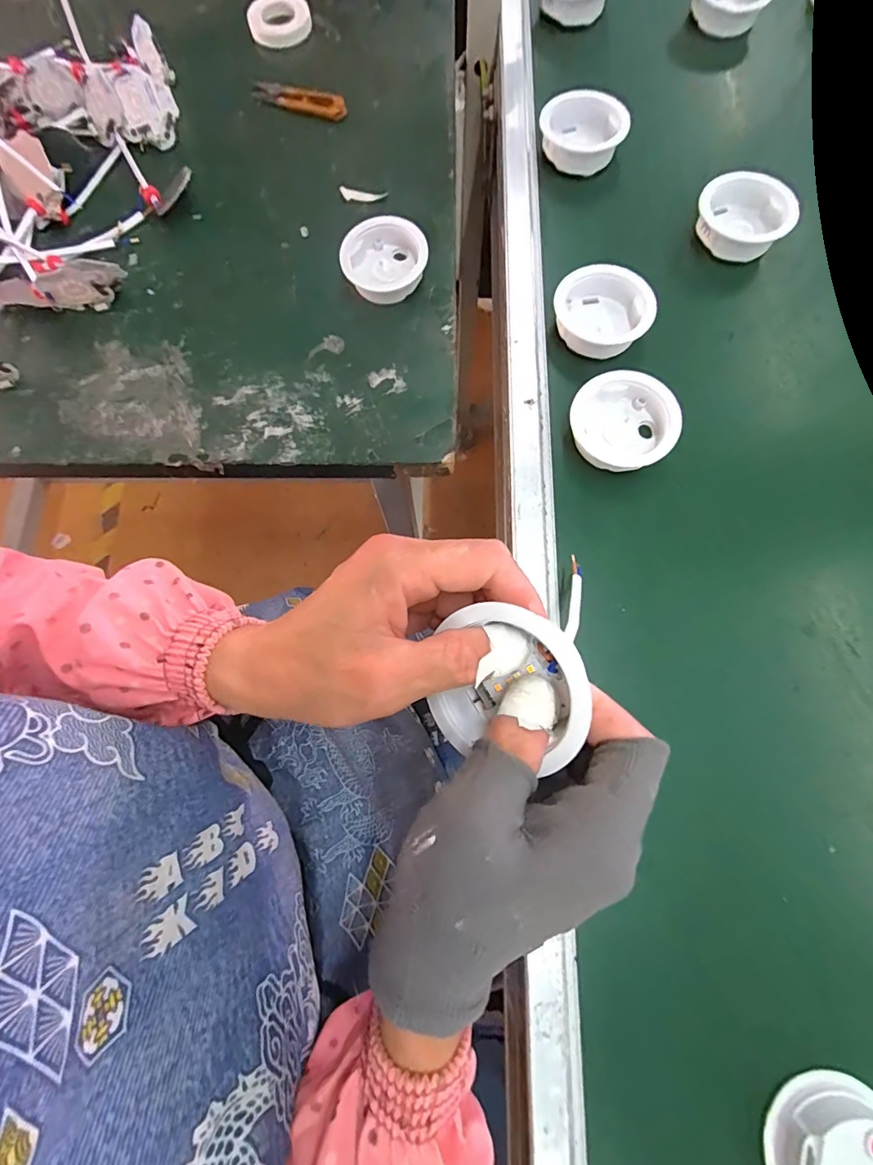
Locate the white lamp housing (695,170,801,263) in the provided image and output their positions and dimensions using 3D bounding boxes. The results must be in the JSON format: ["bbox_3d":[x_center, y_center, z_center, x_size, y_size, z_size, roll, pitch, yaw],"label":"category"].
[{"bbox_3d":[0.248,-0.295,0.374,0.070,0.029,0.066,0,76,0],"label":"white lamp housing"}]

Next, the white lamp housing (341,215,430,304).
[{"bbox_3d":[-0.046,-0.277,0.397,0.071,0.030,0.065,0,76,0],"label":"white lamp housing"}]

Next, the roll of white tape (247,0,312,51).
[{"bbox_3d":[-0.165,-0.589,0.483,0.064,0.016,0.064,0,76,0],"label":"roll of white tape"}]

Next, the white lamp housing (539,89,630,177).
[{"bbox_3d":[0.125,-0.386,0.398,0.071,0.026,0.066,-1,75,2],"label":"white lamp housing"}]

